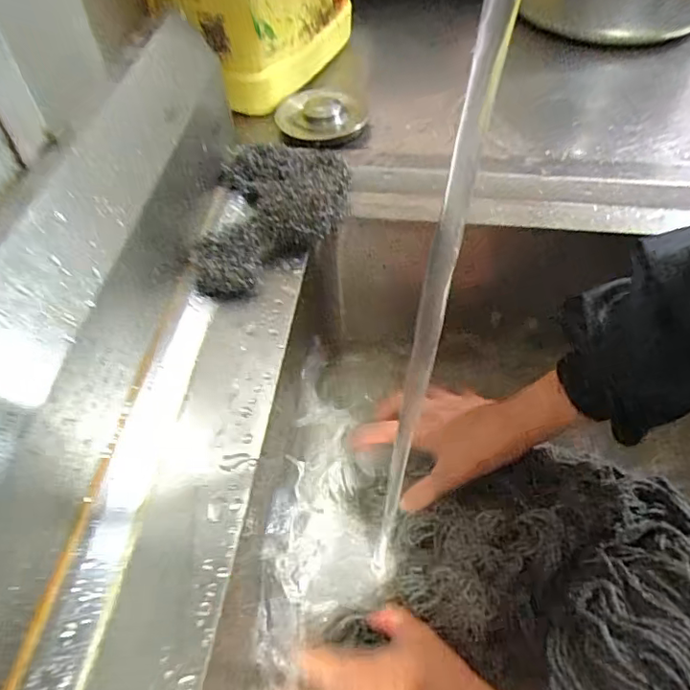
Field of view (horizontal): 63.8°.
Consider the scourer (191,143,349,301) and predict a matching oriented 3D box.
[{"bbox_3d":[-0.051,-0.101,0.421,0.104,0.031,0.148,2,54,4],"label":"scourer"}]

